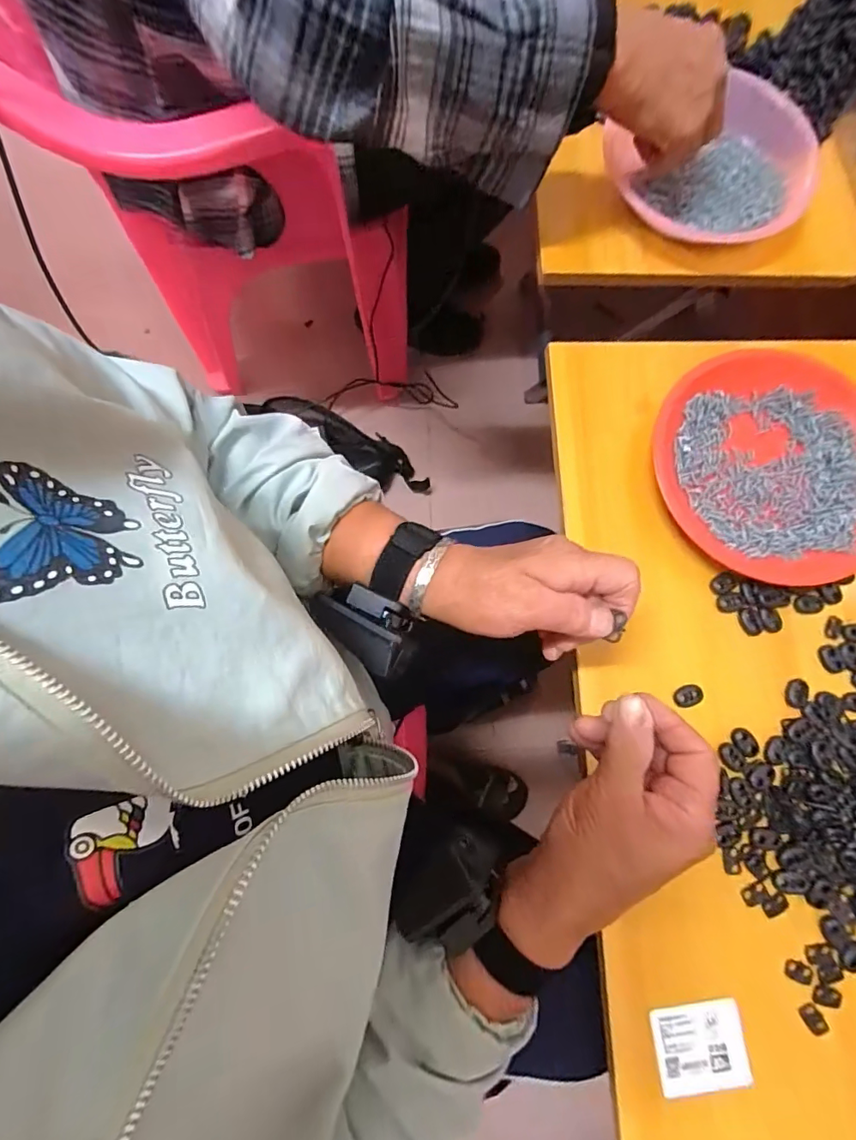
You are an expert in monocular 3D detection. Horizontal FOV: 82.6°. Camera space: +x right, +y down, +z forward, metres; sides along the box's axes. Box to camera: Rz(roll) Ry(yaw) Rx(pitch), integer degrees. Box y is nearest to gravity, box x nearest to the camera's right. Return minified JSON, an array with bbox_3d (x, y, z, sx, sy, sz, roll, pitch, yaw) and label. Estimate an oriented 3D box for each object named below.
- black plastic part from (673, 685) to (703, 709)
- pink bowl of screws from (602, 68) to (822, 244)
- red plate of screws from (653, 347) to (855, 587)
[{"bbox_3d":[0.196,0.095,0.367,0.022,0.004,0.015,-21,79,-4],"label":"black plastic part"},{"bbox_3d":[0.260,-0.390,0.453,0.178,0.033,0.193,0,78,0],"label":"pink bowl of screws"},{"bbox_3d":[0.280,-0.086,0.397,0.188,0.024,0.192,0,78,0],"label":"red plate of screws"}]

